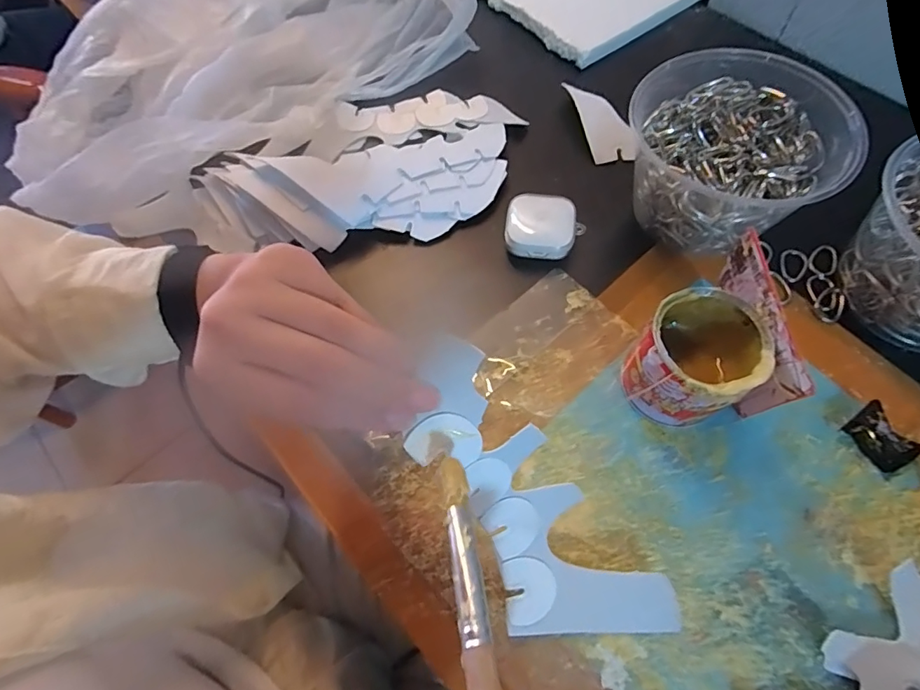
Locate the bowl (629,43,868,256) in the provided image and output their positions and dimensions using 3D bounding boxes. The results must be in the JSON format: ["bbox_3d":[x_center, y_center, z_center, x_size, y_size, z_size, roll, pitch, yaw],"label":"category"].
[{"bbox_3d":[0.193,-0.142,0.358,0.133,0.090,0.127,-1,64,2],"label":"bowl"}]

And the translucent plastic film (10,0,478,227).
[{"bbox_3d":[-0.210,-0.277,0.440,0.407,0.086,0.261,-42,70,-16],"label":"translucent plastic film"}]

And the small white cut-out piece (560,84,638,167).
[{"bbox_3d":[0.128,-0.203,0.442,0.037,0.011,0.095,-11,64,-3],"label":"small white cut-out piece"}]

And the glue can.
[{"bbox_3d":[0.140,0.011,0.301,0.063,0.073,0.066,-1,64,2],"label":"glue can"}]

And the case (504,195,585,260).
[{"bbox_3d":[0.066,-0.091,0.382,0.058,0.023,0.050,5,65,5],"label":"case"}]

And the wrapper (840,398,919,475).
[{"bbox_3d":[0.263,0.057,0.303,0.026,0.017,0.036,-32,67,-12],"label":"wrapper"}]

